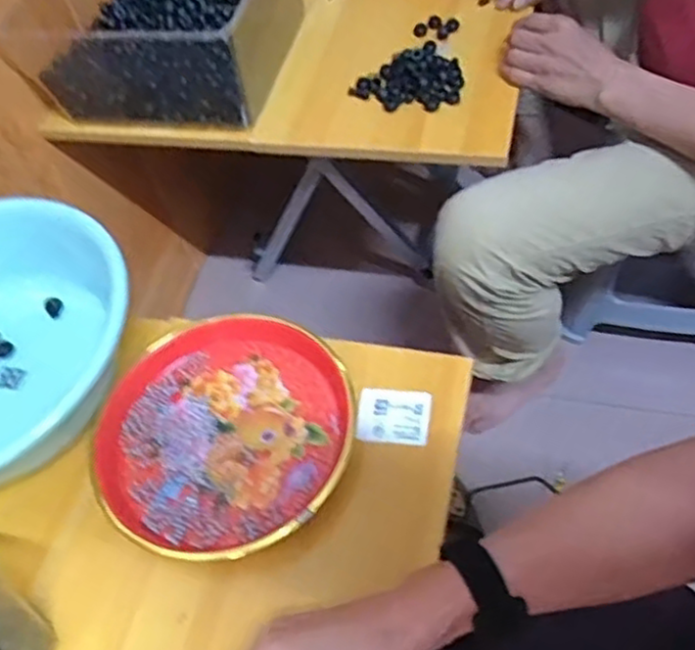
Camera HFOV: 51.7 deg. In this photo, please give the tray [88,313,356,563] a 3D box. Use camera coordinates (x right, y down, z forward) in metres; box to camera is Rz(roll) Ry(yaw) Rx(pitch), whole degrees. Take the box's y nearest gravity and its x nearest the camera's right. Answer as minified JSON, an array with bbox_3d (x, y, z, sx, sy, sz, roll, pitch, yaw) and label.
[{"bbox_3d":[-0.108,0.086,0.614,0.213,0.022,0.217,23,62,23],"label":"tray"}]

